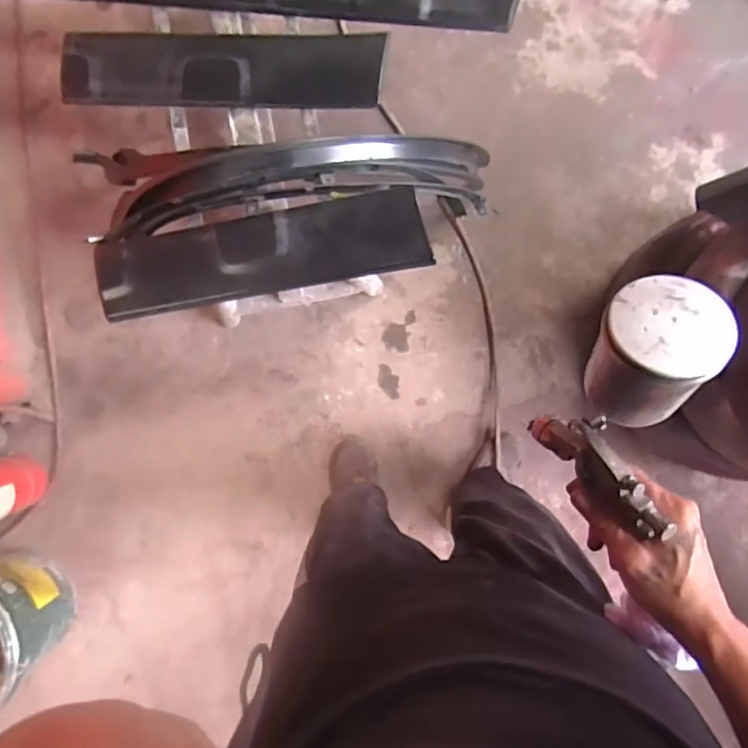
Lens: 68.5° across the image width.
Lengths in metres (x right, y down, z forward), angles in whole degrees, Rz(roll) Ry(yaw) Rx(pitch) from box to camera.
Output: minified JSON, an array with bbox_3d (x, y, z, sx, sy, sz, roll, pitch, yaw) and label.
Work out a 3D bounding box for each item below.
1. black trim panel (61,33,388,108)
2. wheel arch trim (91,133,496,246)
[{"bbox_3d":[-0.274,-0.550,0.983,0.574,0.061,0.119,3,89,2],"label":"black trim panel"},{"bbox_3d":[-0.116,-0.368,1.066,0.801,0.300,0.158,-14,88,-20],"label":"wheel arch trim"}]

